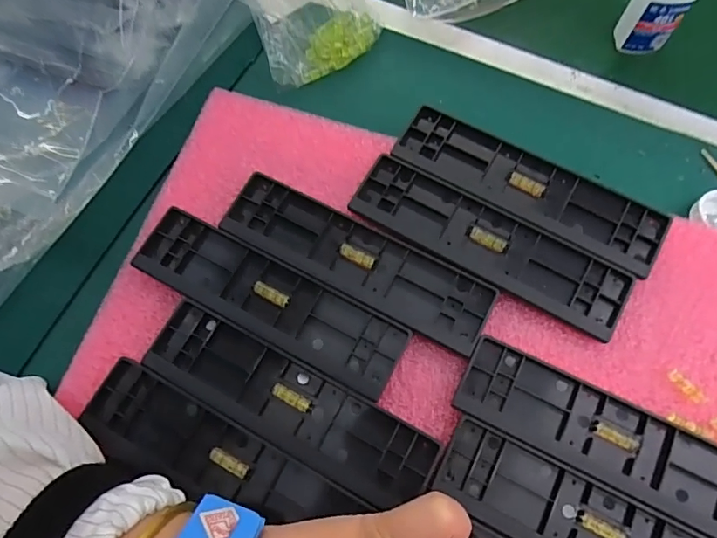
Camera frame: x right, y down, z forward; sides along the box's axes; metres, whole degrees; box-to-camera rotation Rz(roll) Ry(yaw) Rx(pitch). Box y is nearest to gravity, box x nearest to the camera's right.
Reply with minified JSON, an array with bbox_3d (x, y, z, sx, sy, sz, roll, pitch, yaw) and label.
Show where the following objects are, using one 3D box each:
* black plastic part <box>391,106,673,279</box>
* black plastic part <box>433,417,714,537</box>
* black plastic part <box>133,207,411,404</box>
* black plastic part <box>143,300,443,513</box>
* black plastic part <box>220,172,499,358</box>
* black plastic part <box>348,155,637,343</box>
[{"bbox_3d":[0.099,-0.047,0.298,0.157,0.015,0.042,30,74,11],"label":"black plastic part"},{"bbox_3d":[0.116,0.124,0.236,0.157,0.009,0.042,26,73,10],"label":"black plastic part"},{"bbox_3d":[-0.051,0.016,0.278,0.158,0.007,0.043,27,73,10],"label":"black plastic part"},{"bbox_3d":[-0.038,0.070,0.261,0.158,0.007,0.044,26,73,10],"label":"black plastic part"},{"bbox_3d":[-0.002,-0.005,0.285,0.158,0.007,0.043,27,74,11],"label":"black plastic part"},{"bbox_3d":[0.073,-0.016,0.285,0.158,0.008,0.042,30,74,11],"label":"black plastic part"}]

